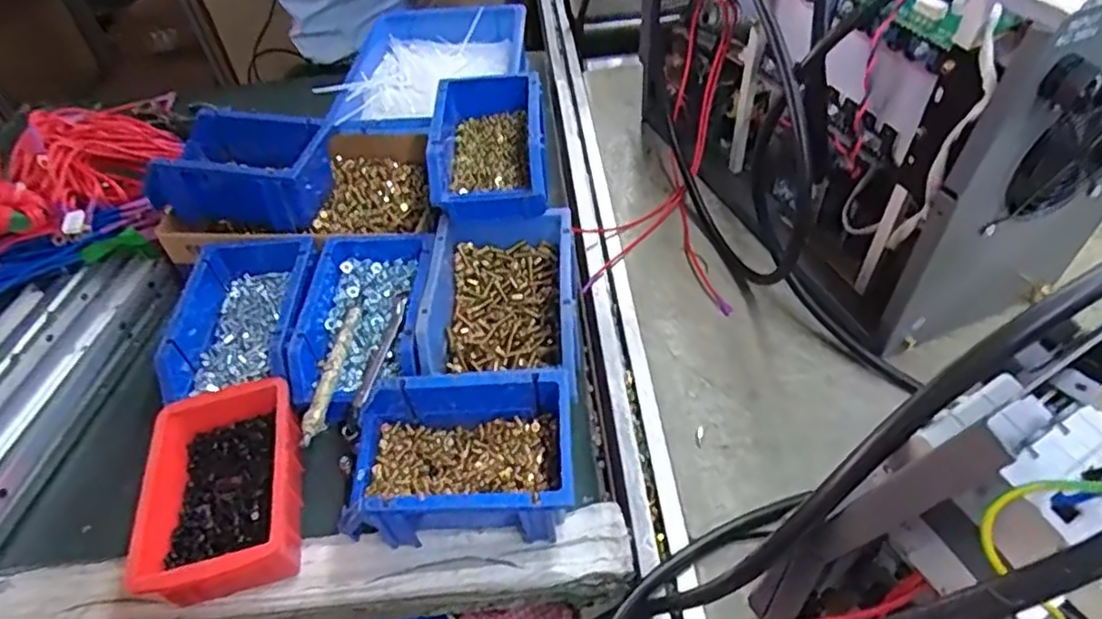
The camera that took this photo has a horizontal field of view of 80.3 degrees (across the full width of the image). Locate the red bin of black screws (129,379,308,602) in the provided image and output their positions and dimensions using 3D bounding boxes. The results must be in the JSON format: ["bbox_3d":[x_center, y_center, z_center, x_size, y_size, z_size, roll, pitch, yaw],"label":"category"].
[{"bbox_3d":[-0.235,0.130,0.473,0.106,0.058,0.151,-15,50,-9],"label":"red bin of black screws"}]

